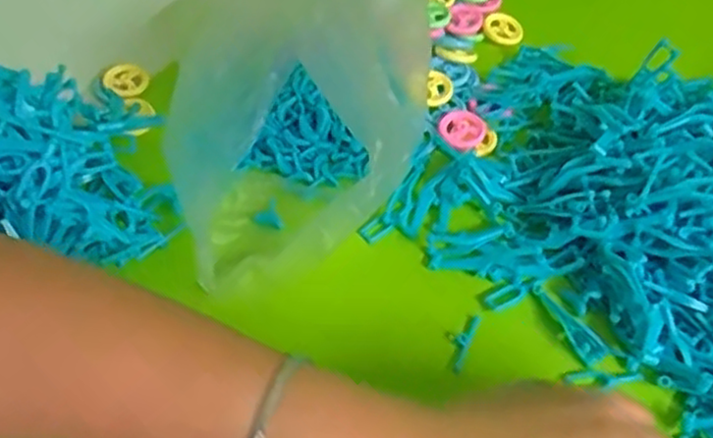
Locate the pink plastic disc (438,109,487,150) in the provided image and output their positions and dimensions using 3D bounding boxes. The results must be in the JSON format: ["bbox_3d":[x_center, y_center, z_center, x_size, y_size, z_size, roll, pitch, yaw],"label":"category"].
[{"bbox_3d":[0.070,-0.060,0.453,0.028,0.004,0.032,37,60,23],"label":"pink plastic disc"}]

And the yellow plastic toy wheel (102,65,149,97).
[{"bbox_3d":[-0.157,-0.095,0.483,0.029,0.006,0.023,2,81,-21],"label":"yellow plastic toy wheel"}]

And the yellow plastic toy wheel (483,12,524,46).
[{"bbox_3d":[0.105,-0.137,0.504,0.024,0.004,0.027,-30,59,-23],"label":"yellow plastic toy wheel"}]

